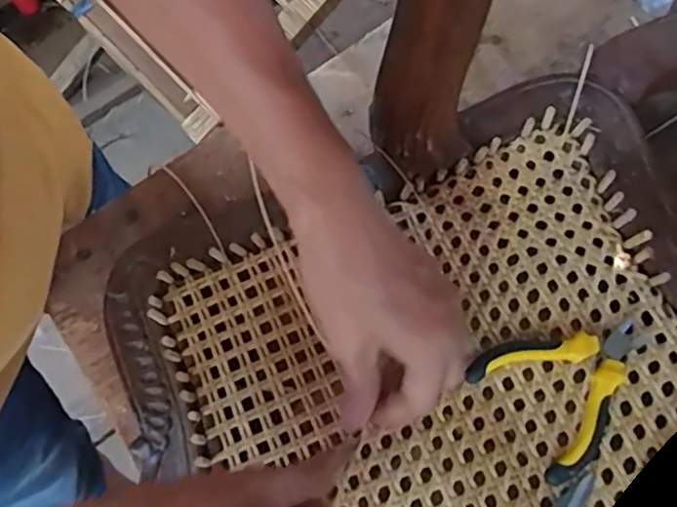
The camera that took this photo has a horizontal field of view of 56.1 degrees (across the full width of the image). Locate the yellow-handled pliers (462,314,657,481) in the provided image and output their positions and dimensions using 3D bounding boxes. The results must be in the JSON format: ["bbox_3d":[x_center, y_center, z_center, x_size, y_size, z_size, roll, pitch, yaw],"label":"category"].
[{"bbox_3d":[0.139,0.071,0.368,0.099,0.021,0.081,-33,73,-9],"label":"yellow-handled pliers"}]

